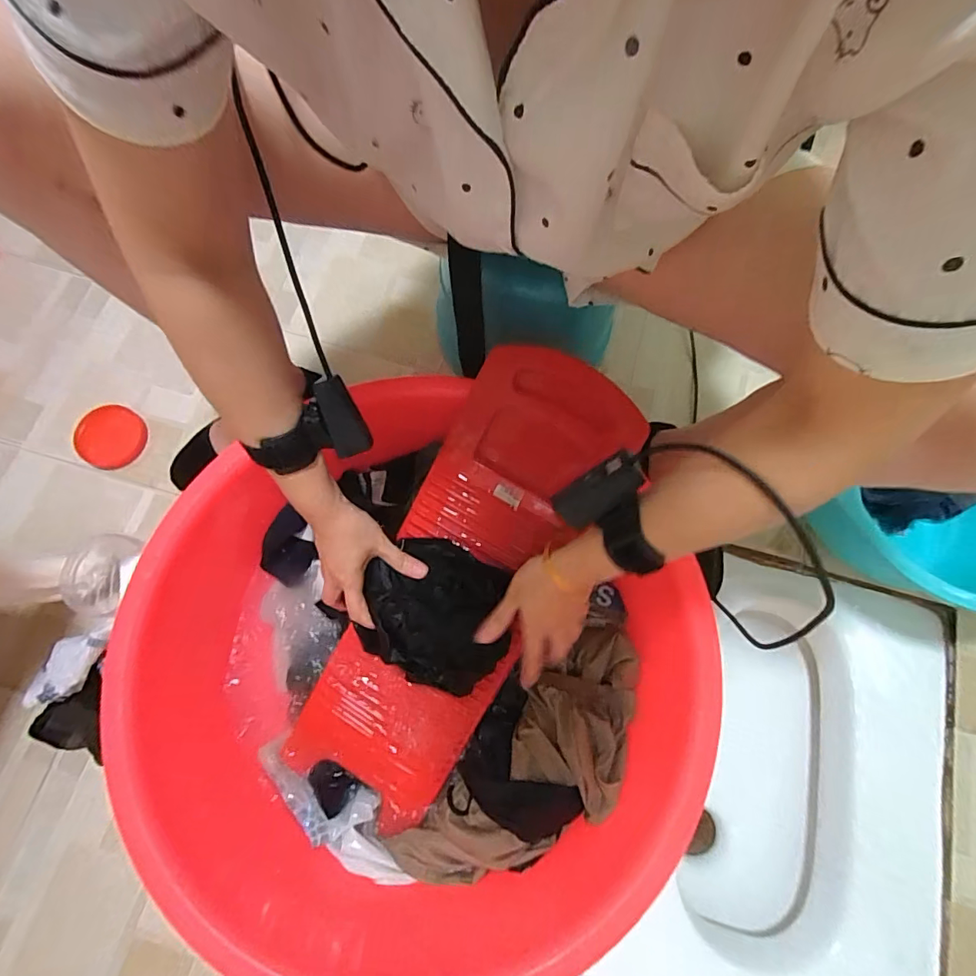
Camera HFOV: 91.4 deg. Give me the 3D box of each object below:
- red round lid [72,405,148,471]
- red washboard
[{"bbox_3d":[-0.563,-0.077,0.710,0.107,0.015,0.096,16,75,3],"label":"red round lid"},{"bbox_3d":[-0.036,0.112,0.528,0.191,0.026,0.543,26,96,6],"label":"red washboard"}]

